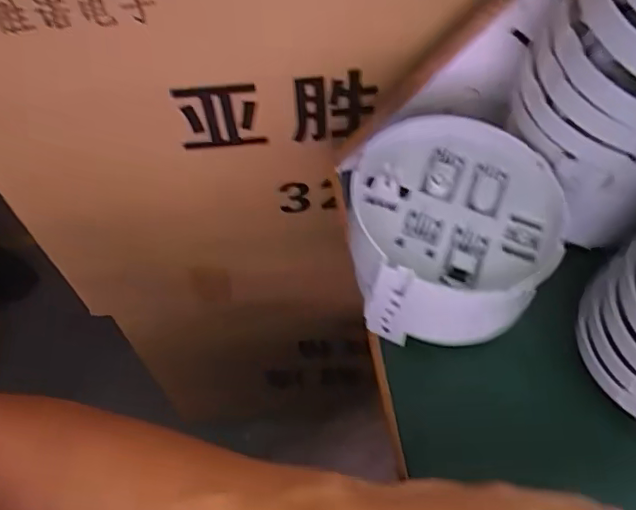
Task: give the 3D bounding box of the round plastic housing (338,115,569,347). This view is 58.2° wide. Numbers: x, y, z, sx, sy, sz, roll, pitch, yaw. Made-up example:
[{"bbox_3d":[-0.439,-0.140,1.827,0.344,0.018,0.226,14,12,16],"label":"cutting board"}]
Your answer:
[{"bbox_3d":[0.069,-0.009,0.309,0.107,0.079,0.099,-2,54,3],"label":"round plastic housing"}]

